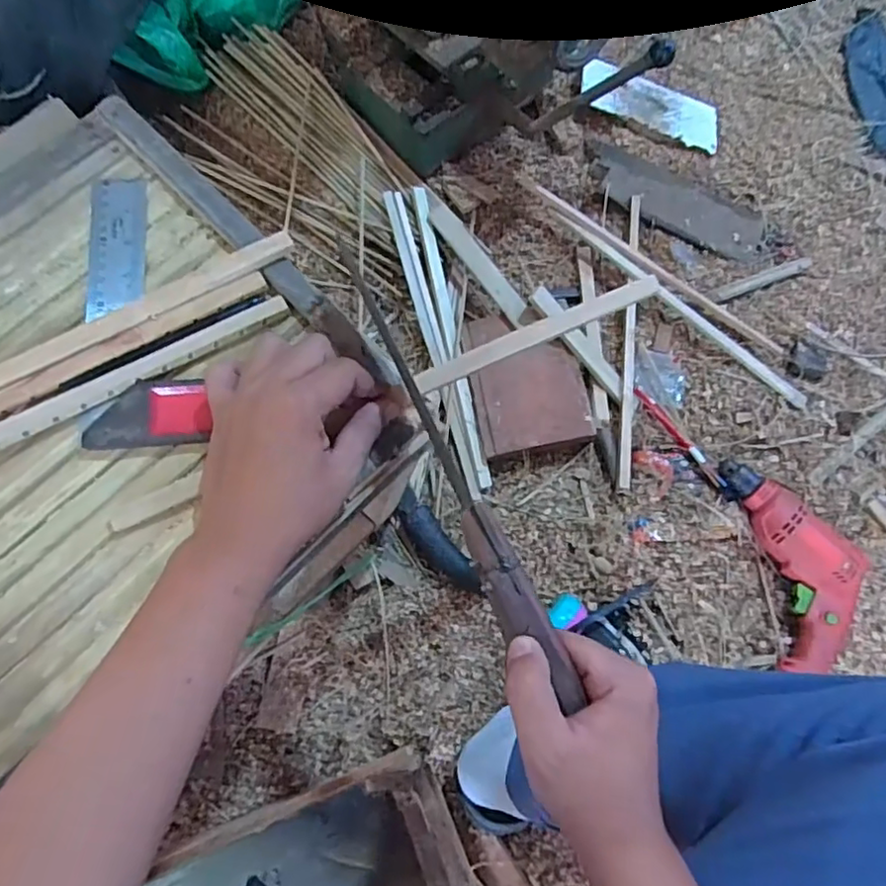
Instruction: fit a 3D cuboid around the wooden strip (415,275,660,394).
[{"bbox_3d":[0.069,-0.076,0.428,0.189,0.011,0.013,-25,74,-9],"label":"wooden strip"}]

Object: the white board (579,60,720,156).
[{"bbox_3d":[0.309,-0.498,0.910,0.222,0.016,0.093,12,70,-15],"label":"white board"}]

